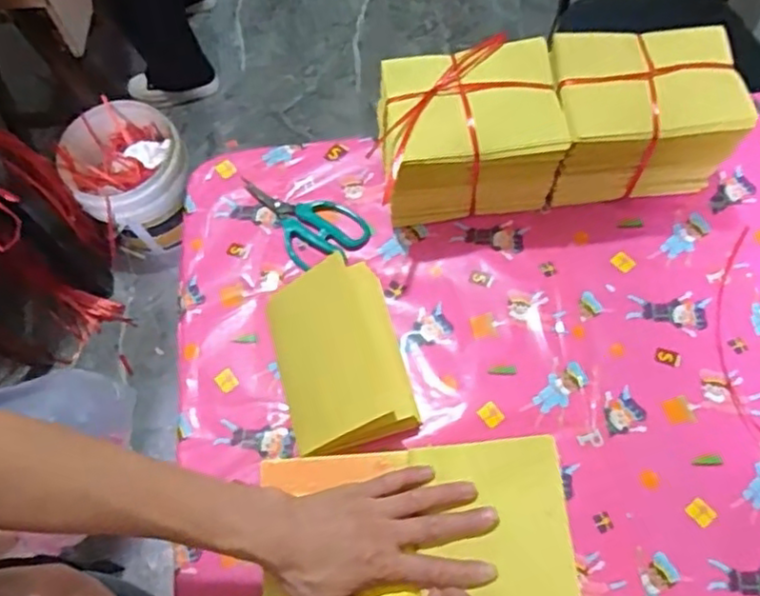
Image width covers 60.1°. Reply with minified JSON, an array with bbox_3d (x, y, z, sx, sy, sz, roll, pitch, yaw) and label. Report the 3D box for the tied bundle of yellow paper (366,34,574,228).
[{"bbox_3d":[0.084,-0.159,0.661,0.175,0.127,0.130,-13,67,-3],"label":"tied bundle of yellow paper"}]

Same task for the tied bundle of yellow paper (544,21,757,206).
[{"bbox_3d":[0.252,-0.174,0.658,0.161,0.136,0.117,-3,67,2],"label":"tied bundle of yellow paper"}]

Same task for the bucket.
[{"bbox_3d":[-0.551,-0.247,1.507,0.261,0.311,0.245,-1,67,3],"label":"bucket"}]

